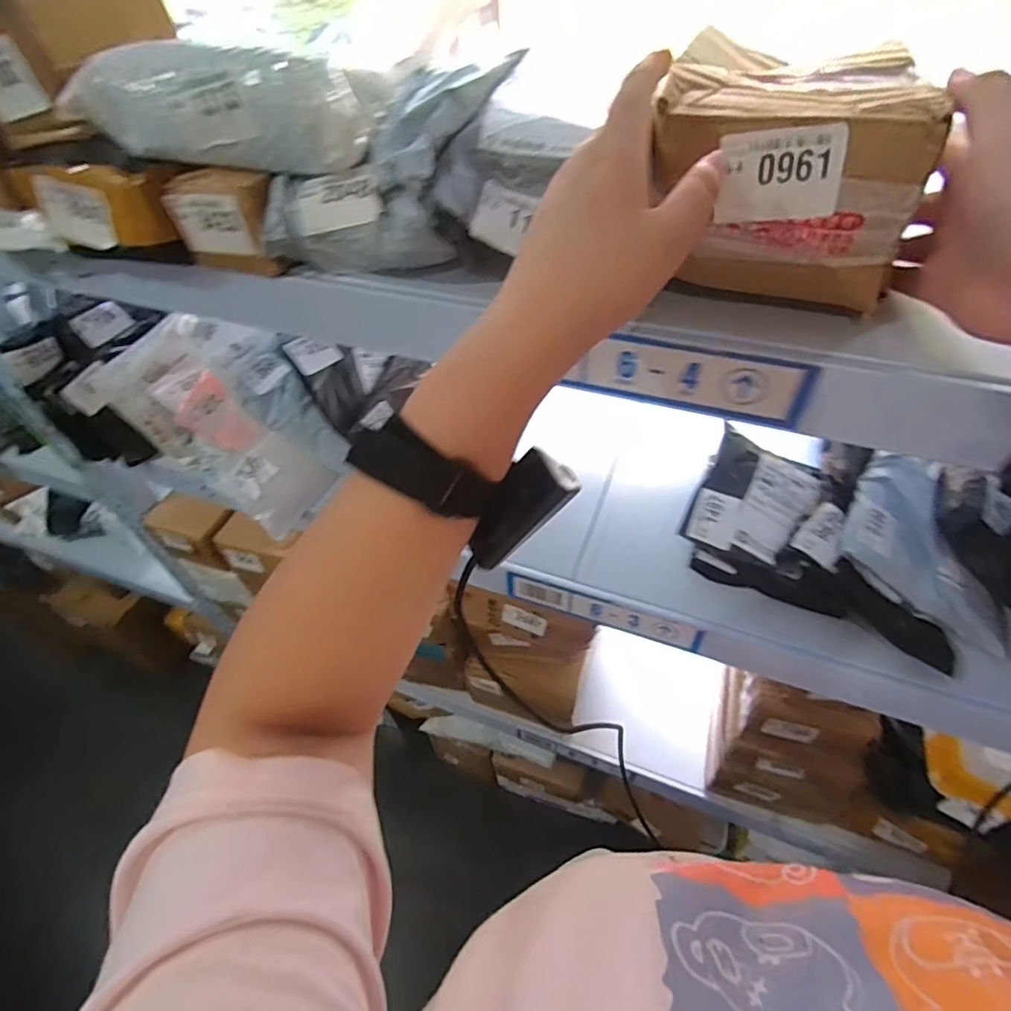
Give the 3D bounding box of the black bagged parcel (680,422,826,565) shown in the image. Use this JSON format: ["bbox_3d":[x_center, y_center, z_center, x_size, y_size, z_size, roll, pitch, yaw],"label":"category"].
[{"bbox_3d":[0.254,-0.010,0.550,0.106,0.037,0.145,21,54,20],"label":"black bagged parcel"}]

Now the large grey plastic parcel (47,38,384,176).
[{"bbox_3d":[-0.169,-0.268,0.363,0.211,0.058,0.094,12,51,13],"label":"large grey plastic parcel"}]

